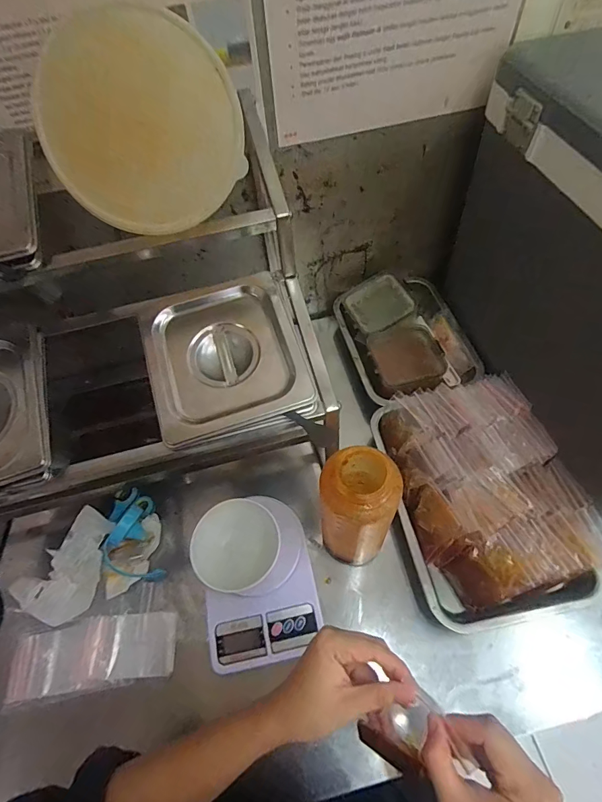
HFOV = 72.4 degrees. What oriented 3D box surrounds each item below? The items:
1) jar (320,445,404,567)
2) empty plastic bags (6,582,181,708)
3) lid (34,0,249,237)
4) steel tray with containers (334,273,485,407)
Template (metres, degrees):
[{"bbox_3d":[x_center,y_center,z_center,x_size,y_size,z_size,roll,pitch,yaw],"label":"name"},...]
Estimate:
[{"bbox_3d":[0.063,0.121,0.462,0.073,0.177,0.068,-2,57,4],"label":"jar"},{"bbox_3d":[-0.261,0.305,0.522,0.201,0.012,0.103,-11,57,-1],"label":"empty plastic bags"},{"bbox_3d":[-0.133,-0.230,0.348,0.156,0.159,0.023,-49,22,5],"label":"lid"},{"bbox_3d":[0.174,-0.110,0.683,0.185,0.056,0.238,-14,57,-4],"label":"steel tray with containers"}]

